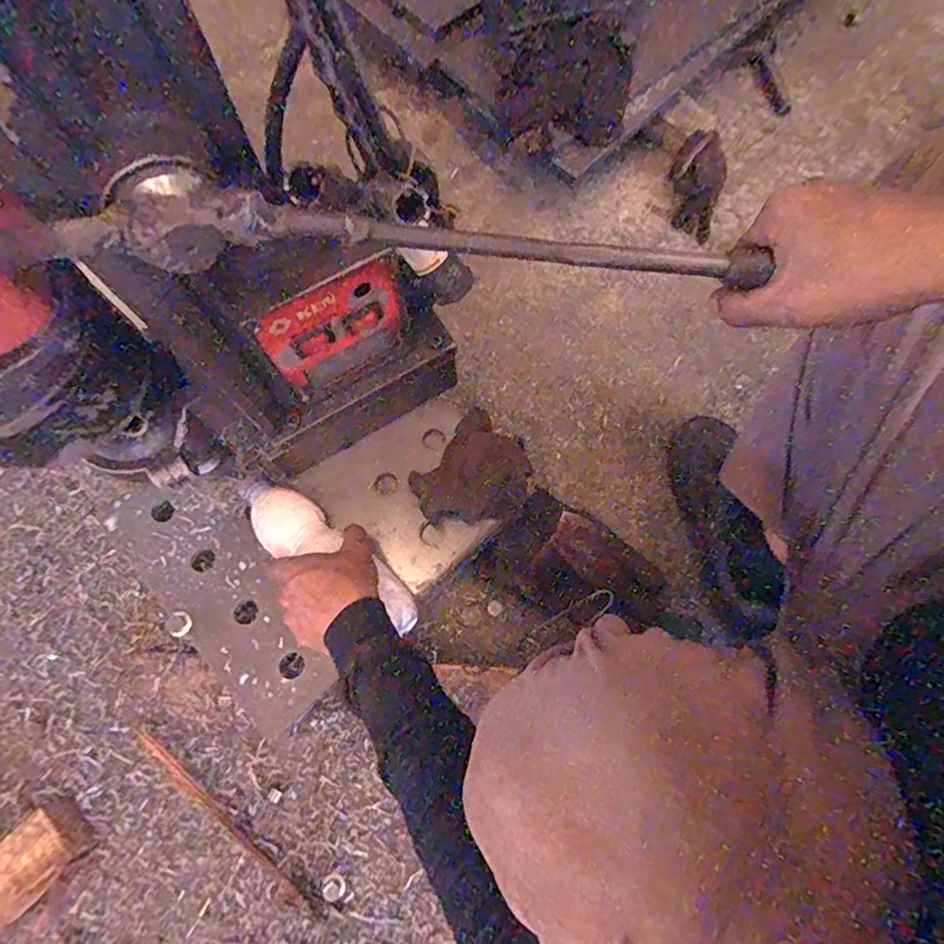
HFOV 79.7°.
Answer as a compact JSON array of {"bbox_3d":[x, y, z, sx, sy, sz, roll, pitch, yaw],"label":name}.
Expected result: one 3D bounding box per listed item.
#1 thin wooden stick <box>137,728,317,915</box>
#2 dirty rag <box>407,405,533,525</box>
[{"bbox_3d":[-0.267,0.374,0.608,0.263,0.012,0.015,39,77,10],"label":"thin wooden stick"},{"bbox_3d":[0.005,0.007,0.648,0.105,0.052,0.138,38,76,10],"label":"dirty rag"}]

